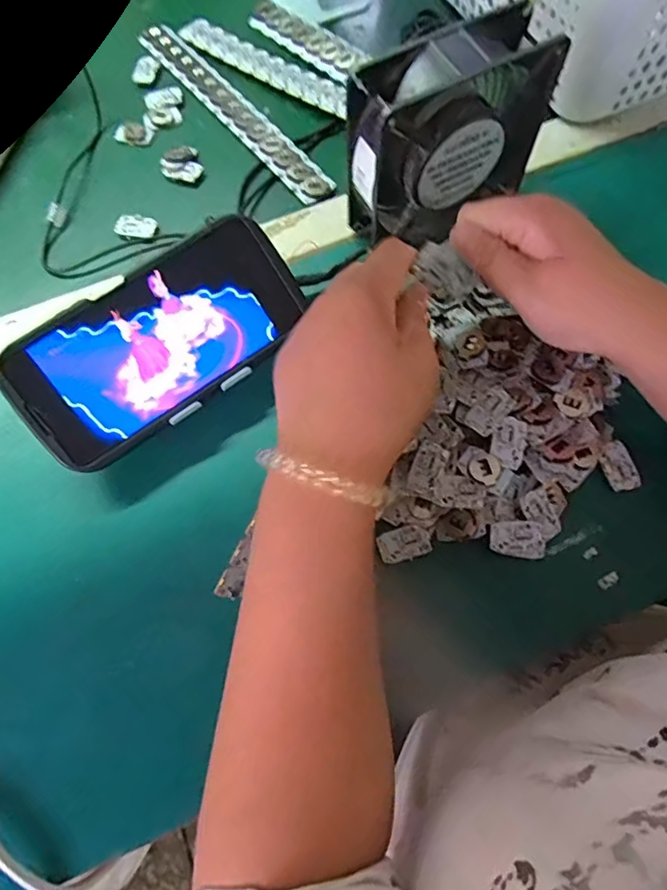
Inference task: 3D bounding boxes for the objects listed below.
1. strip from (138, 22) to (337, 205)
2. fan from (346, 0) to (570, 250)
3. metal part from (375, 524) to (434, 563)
[{"bbox_3d":[-0.087,-0.284,0.452,0.030,0.004,0.253,-37,71,-11],"label":"strip"},{"bbox_3d":[0.070,-0.188,0.345,0.125,0.120,0.046,-26,70,-7],"label":"fan"},{"bbox_3d":[0.042,0.057,0.315,0.028,0.004,0.018,-15,69,-3],"label":"metal part"}]

